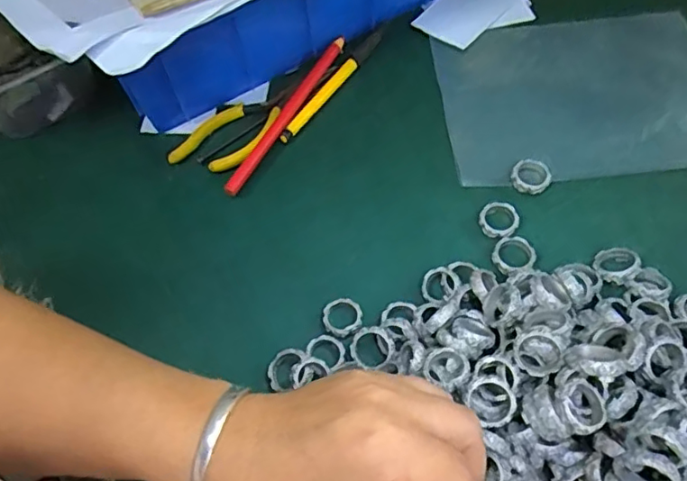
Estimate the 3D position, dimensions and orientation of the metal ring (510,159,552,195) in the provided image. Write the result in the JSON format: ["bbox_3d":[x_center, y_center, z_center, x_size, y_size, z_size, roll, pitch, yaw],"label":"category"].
[{"bbox_3d":[0.126,-0.043,0.390,0.025,0.008,0.026,-1,60,3],"label":"metal ring"}]

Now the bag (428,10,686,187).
[{"bbox_3d":[0.172,-0.112,0.427,0.196,0.008,0.151,-5,60,1],"label":"bag"}]

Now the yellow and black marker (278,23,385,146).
[{"bbox_3d":[-0.006,-0.121,0.441,0.008,0.006,0.129,31,67,19],"label":"yellow and black marker"}]

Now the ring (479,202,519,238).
[{"bbox_3d":[0.101,-0.014,0.375,0.025,0.006,0.024,-1,60,3],"label":"ring"}]

